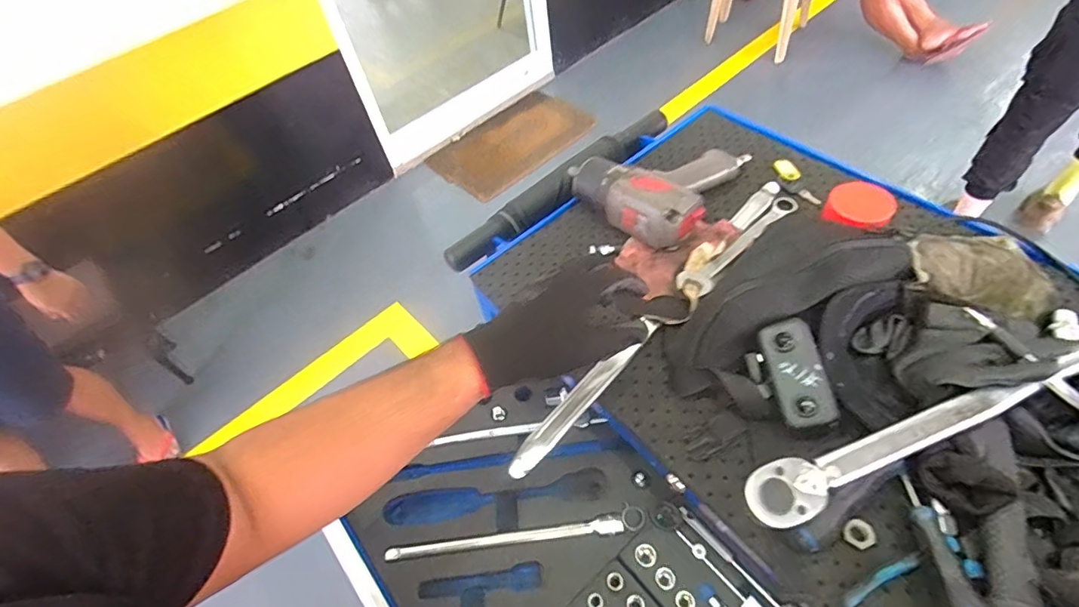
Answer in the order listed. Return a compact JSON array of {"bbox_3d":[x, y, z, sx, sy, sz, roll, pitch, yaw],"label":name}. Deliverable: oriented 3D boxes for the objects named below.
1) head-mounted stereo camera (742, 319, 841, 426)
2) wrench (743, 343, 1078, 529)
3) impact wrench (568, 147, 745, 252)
[{"bbox_3d":[0.231,0.063,0.467,0.050,0.017,0.095,-25,61,21],"label":"head-mounted stereo camera"},{"bbox_3d":[0.369,0.080,0.424,0.448,0.034,0.047,-17,55,-13],"label":"wrench"},{"bbox_3d":[0.147,-0.174,0.656,0.175,0.066,0.200,34,60,22],"label":"impact wrench"}]

